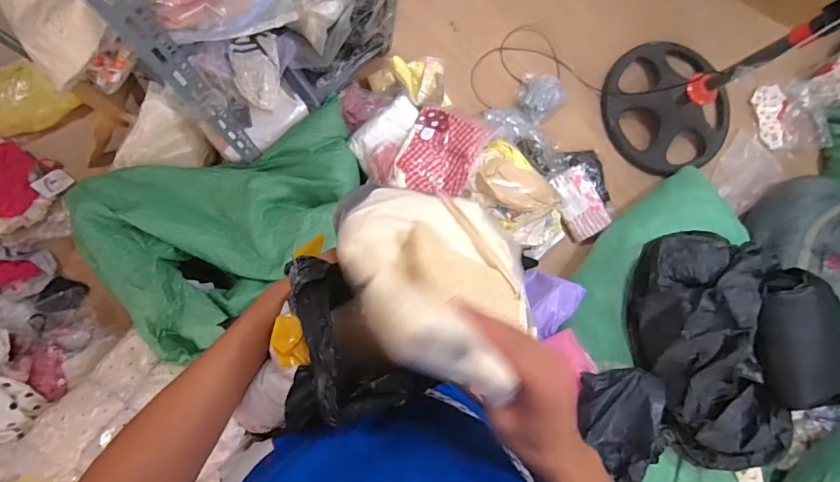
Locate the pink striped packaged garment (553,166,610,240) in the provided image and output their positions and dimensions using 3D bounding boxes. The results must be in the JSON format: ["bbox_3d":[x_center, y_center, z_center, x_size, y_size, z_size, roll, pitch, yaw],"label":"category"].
[{"bbox_3d":[0.521,-0.122,1.506,0.134,0.051,0.228,-22,88,-9],"label":"pink striped packaged garment"}]

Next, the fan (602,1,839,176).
[{"bbox_3d":[0.918,-0.511,1.148,0.403,1.004,0.374,-34,90,-9],"label":"fan"}]

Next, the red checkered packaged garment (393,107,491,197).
[{"bbox_3d":[0.054,-0.242,1.278,0.196,0.056,0.271,26,82,-5],"label":"red checkered packaged garment"}]

